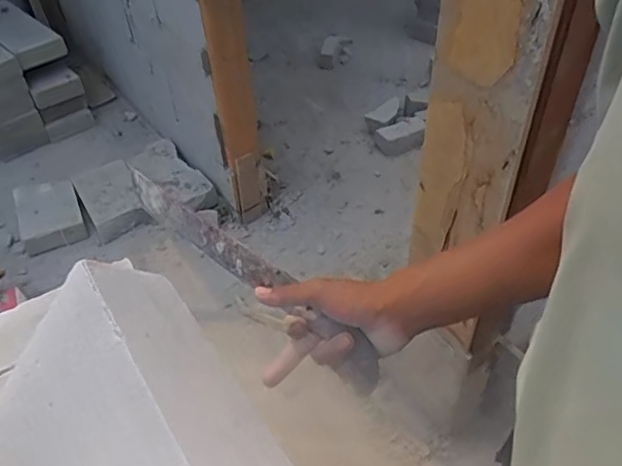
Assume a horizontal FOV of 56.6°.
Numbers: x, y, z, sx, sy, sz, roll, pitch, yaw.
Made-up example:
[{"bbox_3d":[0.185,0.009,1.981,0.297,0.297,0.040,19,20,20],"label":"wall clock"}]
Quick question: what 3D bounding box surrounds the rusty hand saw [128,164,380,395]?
[{"bbox_3d":[-0.079,0.032,0.608,0.384,0.048,0.029,36,56,27],"label":"rusty hand saw"}]

